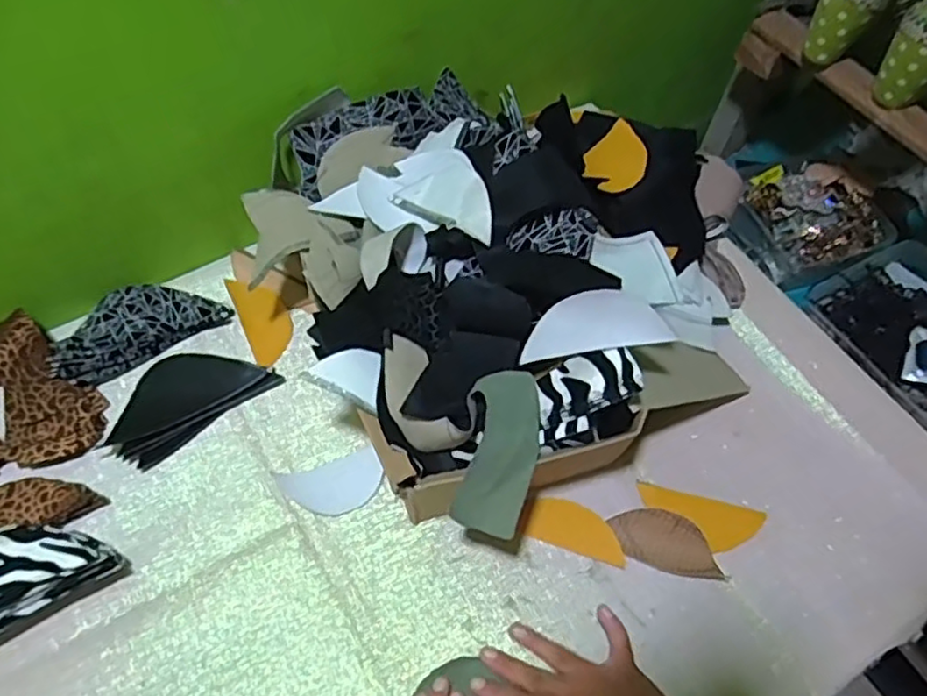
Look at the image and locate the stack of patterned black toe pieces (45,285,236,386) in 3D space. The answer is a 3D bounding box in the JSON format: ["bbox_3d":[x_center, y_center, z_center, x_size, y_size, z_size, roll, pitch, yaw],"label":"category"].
[{"bbox_3d":[-0.296,-0.023,0.612,0.145,0.027,0.070,-30,66,-20],"label":"stack of patterned black toe pieces"}]

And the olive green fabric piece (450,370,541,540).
[{"bbox_3d":[0.026,0.072,0.470,0.050,0.017,0.111,11,81,3],"label":"olive green fabric piece"}]

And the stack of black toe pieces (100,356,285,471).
[{"bbox_3d":[-0.242,0.040,0.589,0.141,0.016,0.076,-35,67,-22],"label":"stack of black toe pieces"}]

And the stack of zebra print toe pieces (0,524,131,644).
[{"bbox_3d":[-0.319,0.166,0.487,0.123,0.063,0.064,-31,66,-20],"label":"stack of zebra print toe pieces"}]

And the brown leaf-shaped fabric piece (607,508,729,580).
[{"bbox_3d":[0.167,0.158,0.551,0.092,0.014,0.042,21,60,9],"label":"brown leaf-shaped fabric piece"}]

